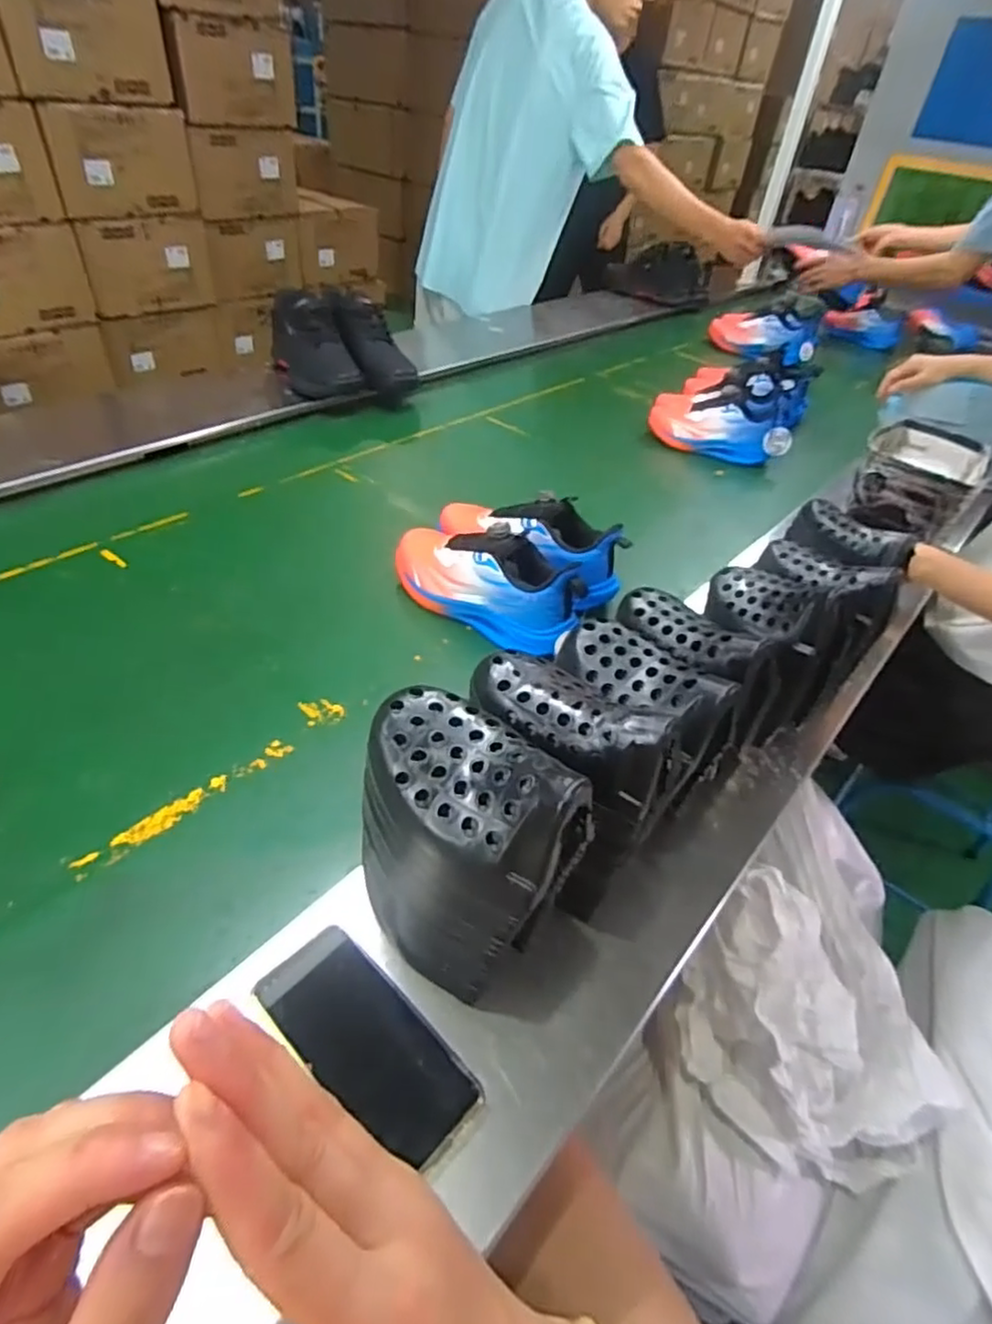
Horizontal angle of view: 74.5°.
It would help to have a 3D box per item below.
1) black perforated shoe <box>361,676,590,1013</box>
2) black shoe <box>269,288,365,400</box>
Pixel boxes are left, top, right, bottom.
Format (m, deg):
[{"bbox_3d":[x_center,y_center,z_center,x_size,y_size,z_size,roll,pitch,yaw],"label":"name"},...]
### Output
[{"bbox_3d":[-0.026,0.124,0.426,0.156,0.196,0.074,31,46,25],"label":"black perforated shoe"},{"bbox_3d":[-0.360,-0.626,1.289,0.134,0.144,0.228,-14,45,-23],"label":"black shoe"}]

